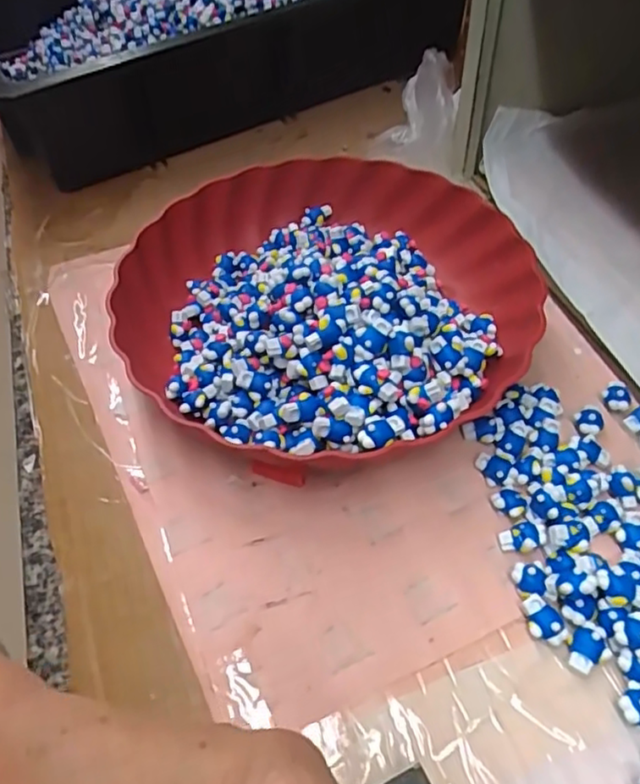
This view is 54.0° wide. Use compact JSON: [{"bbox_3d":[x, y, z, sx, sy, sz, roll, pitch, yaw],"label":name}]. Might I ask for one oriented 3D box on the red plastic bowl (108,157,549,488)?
[{"bbox_3d":[0.004,-0.069,0.385,0.239,0.055,0.259,36,61,27],"label":"red plastic bowl"}]

